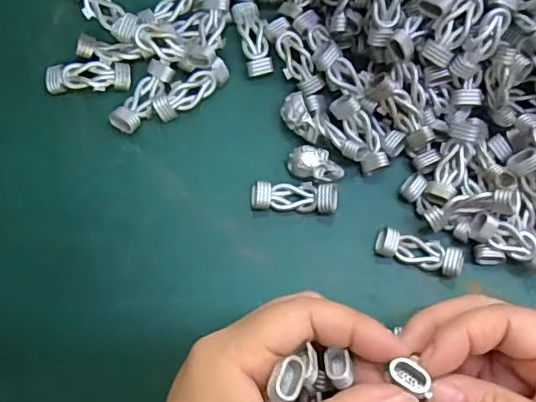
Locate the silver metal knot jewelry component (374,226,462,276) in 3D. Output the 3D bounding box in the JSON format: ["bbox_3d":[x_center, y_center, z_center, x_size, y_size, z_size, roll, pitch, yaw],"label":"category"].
[{"bbox_3d":[0.080,0.027,0.296,0.045,0.013,0.015,18,78,3],"label":"silver metal knot jewelry component"}]

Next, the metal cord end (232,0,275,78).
[{"bbox_3d":[-0.009,-0.093,0.319,0.015,0.007,0.044,-13,78,-4],"label":"metal cord end"}]

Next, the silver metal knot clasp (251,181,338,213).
[{"bbox_3d":[0.014,-0.002,0.302,0.045,0.011,0.016,4,78,0],"label":"silver metal knot clasp"}]

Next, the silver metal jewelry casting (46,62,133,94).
[{"bbox_3d":[-0.100,-0.068,0.311,0.046,0.008,0.016,-3,78,-2],"label":"silver metal jewelry casting"}]

